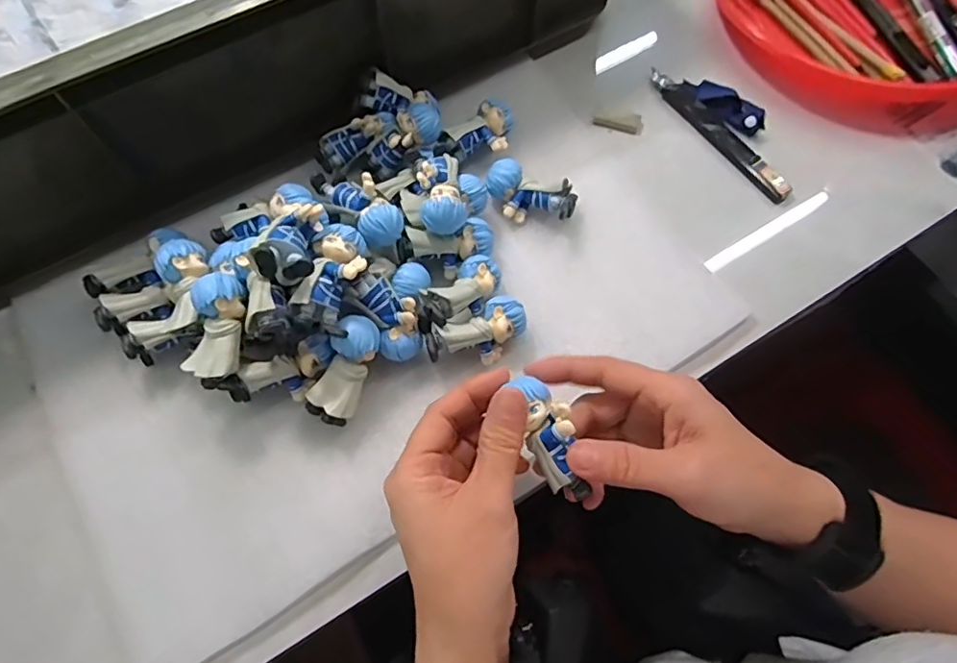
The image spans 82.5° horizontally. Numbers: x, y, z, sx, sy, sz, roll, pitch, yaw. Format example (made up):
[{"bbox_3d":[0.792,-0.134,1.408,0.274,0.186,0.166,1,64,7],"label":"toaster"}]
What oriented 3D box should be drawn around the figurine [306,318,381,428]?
[{"bbox_3d":[-0.077,0.022,0.311,0.024,0.027,0.062,22,91,5],"label":"figurine"}]

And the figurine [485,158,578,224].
[{"bbox_3d":[0.035,-0.092,0.370,0.062,0.026,0.031,18,70,7],"label":"figurine"}]

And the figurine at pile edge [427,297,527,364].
[{"bbox_3d":[-0.001,0.001,0.333,0.062,0.035,0.034,-15,70,-5],"label":"figurine at pile edge"}]

